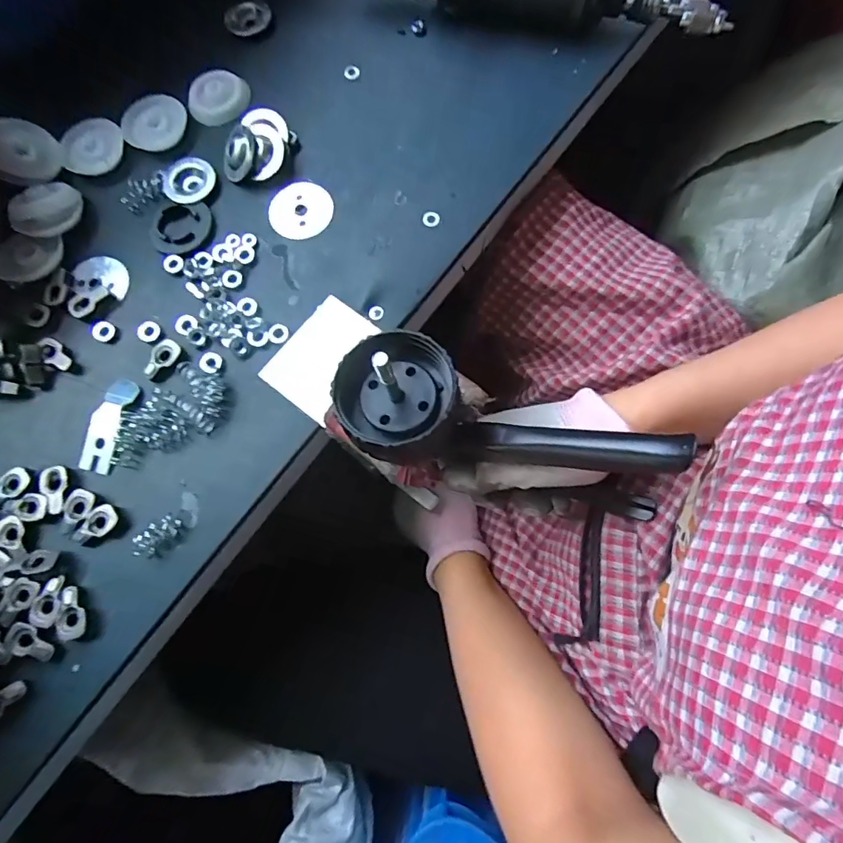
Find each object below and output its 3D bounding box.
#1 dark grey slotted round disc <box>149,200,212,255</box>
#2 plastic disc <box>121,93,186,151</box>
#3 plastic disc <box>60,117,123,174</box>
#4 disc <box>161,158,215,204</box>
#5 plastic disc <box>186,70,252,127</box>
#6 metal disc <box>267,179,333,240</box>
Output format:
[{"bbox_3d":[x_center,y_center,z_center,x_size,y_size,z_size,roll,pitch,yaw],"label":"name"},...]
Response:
[{"bbox_3d":[-0.177,-0.143,0.355,0.045,0.004,0.042,0,76,1],"label":"dark grey slotted round disc"},{"bbox_3d":[-0.207,-0.231,0.375,0.048,0.005,0.048,0,76,1],"label":"plastic disc"},{"bbox_3d":[-0.253,-0.213,0.372,0.045,0.004,0.044,-11,76,-2],"label":"plastic disc"},{"bbox_3d":[-0.175,-0.179,0.363,0.039,0.006,0.037,0,76,1],"label":"disc"},{"bbox_3d":[-0.161,-0.259,0.385,0.048,0.008,0.048,0,76,1],"label":"plastic disc"},{"bbox_3d":[-0.088,-0.156,0.353,0.044,0.004,0.047,0,76,1],"label":"metal disc"}]

